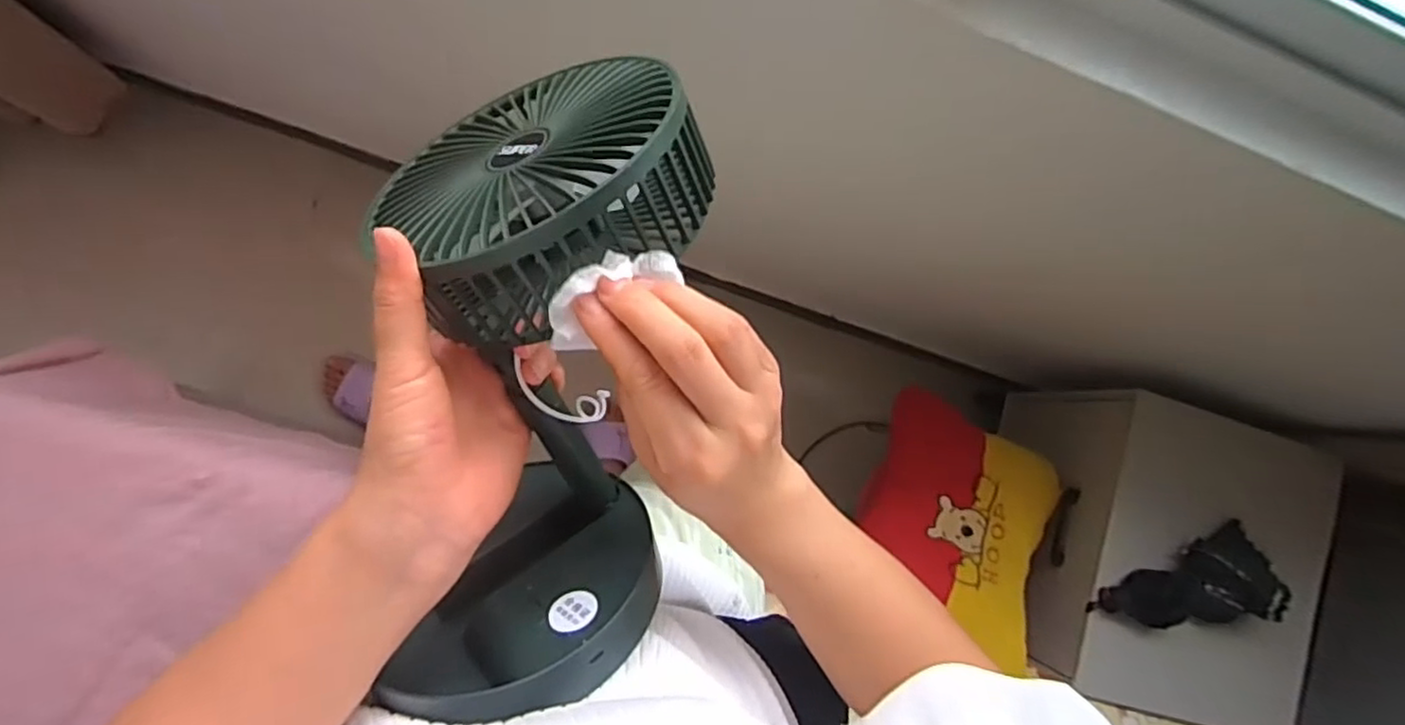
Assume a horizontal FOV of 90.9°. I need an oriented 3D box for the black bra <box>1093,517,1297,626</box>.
[{"bbox_3d":[0.738,0.347,1.047,0.272,0.090,0.134,-16,90,-10],"label":"black bra"}]

